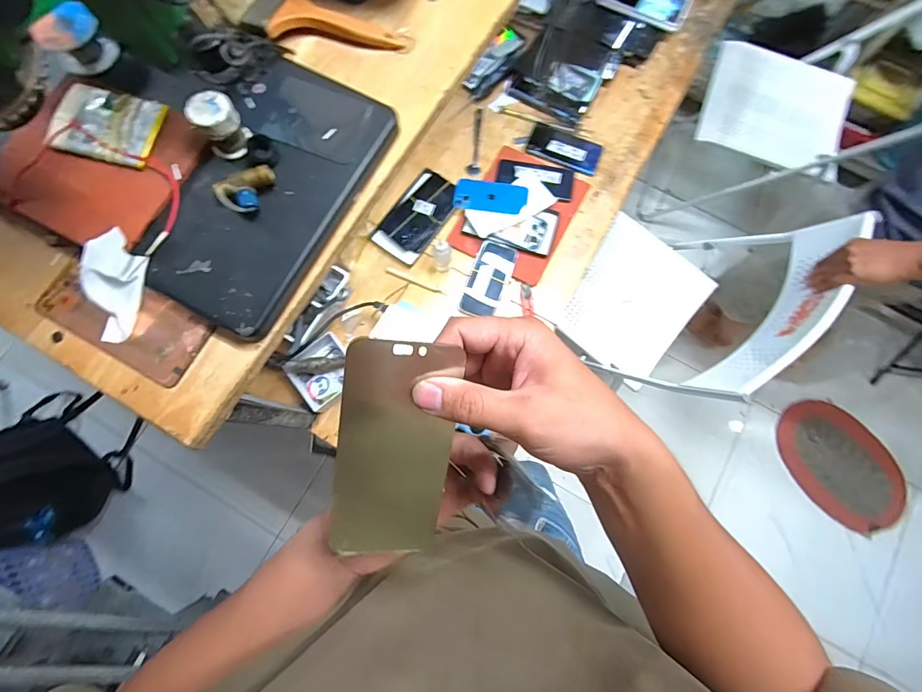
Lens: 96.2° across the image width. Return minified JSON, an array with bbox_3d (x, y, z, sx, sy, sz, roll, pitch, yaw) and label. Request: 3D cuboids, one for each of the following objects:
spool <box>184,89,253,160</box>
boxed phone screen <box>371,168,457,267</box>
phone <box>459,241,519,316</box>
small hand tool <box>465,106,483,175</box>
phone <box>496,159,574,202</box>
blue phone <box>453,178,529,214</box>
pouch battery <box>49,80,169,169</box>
[{"bbox_3d":[-0.212,-0.194,0.366,0.038,0.045,0.035,-36,80,-7],"label":"spool"},{"bbox_3d":[-0.085,-0.259,0.822,0.098,0.017,0.186,36,80,7],"label":"boxed phone screen"},{"bbox_3d":[0.054,-0.129,0.805,0.075,0.009,0.148,21,85,-3],"label":"phone"},{"bbox_3d":[0.030,-0.430,0.873,0.028,0.017,0.150,3,77,1],"label":"small hand tool"},{"bbox_3d":[0.152,-0.341,0.836,0.153,0.005,0.069,14,78,3],"label":"phone"},{"bbox_3d":[0.060,-0.300,0.827,0.142,0.010,0.064,8,78,2],"label":"blue phone"},{"bbox_3d":[-0.324,-0.202,0.378,0.092,0.014,0.067,16,78,4],"label":"pouch battery"}]

